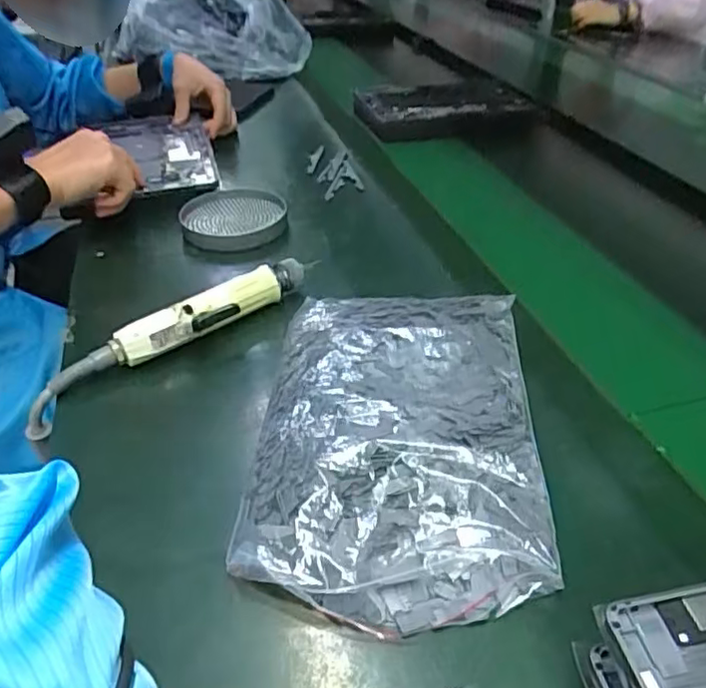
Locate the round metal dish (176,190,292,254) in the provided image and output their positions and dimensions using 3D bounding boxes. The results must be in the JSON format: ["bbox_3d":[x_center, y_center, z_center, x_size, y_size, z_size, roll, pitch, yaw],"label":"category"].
[{"bbox_3d":[-0.131,-0.136,0.680,0.112,0.023,0.114,-5,38,-8],"label":"round metal dish"}]

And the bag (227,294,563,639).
[{"bbox_3d":[0.031,0.055,0.417,0.178,0.037,0.269,4,38,3],"label":"bag"}]

